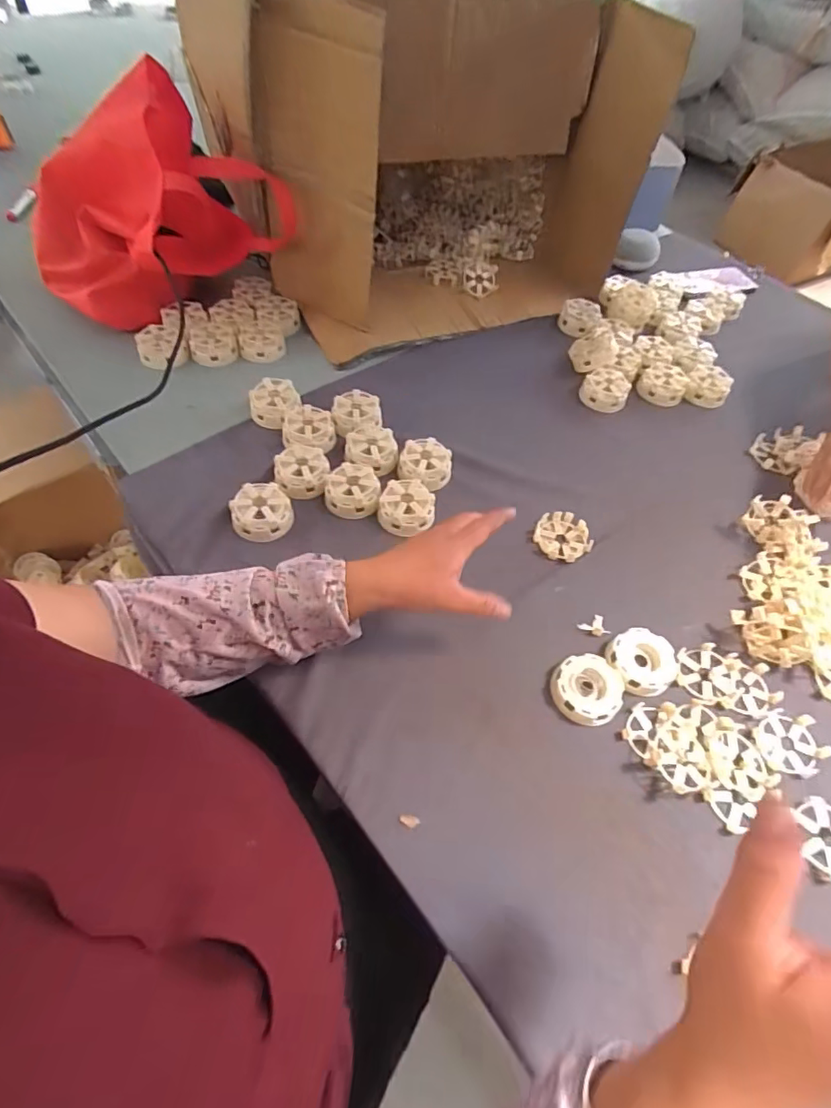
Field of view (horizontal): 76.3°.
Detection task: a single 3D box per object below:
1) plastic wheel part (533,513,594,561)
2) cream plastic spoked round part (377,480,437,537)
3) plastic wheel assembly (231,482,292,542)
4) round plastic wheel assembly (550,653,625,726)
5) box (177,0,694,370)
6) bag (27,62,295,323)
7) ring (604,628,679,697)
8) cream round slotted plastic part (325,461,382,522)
[{"bbox_3d":[0.175,-0.021,0.629,0.060,0.014,0.064,-27,62,-19],"label":"plastic wheel part"},{"bbox_3d":[-0.008,-0.058,0.629,0.062,0.028,0.070,21,58,11],"label":"cream plastic spoked round part"},{"bbox_3d":[-0.177,-0.045,0.617,0.068,0.046,0.067,-13,57,-13],"label":"plastic wheel assembly"},{"bbox_3d":[0.170,0.132,0.522,0.072,0.021,0.065,-34,65,-22],"label":"round plastic wheel assembly"},{"bbox_3d":[0.020,-0.622,0.816,0.546,0.401,0.416,-21,59,-18],"label":"box"},{"bbox_3d":[-0.394,-0.496,0.772,0.320,0.219,0.280,40,59,21],"label":"bag"},{"bbox_3d":[0.232,0.110,0.541,0.070,0.015,0.065,1,57,-2],"label":"ring"},{"bbox_3d":[-0.075,-0.079,0.638,0.065,0.031,0.063,3,54,-5],"label":"cream round slotted plastic part"}]

